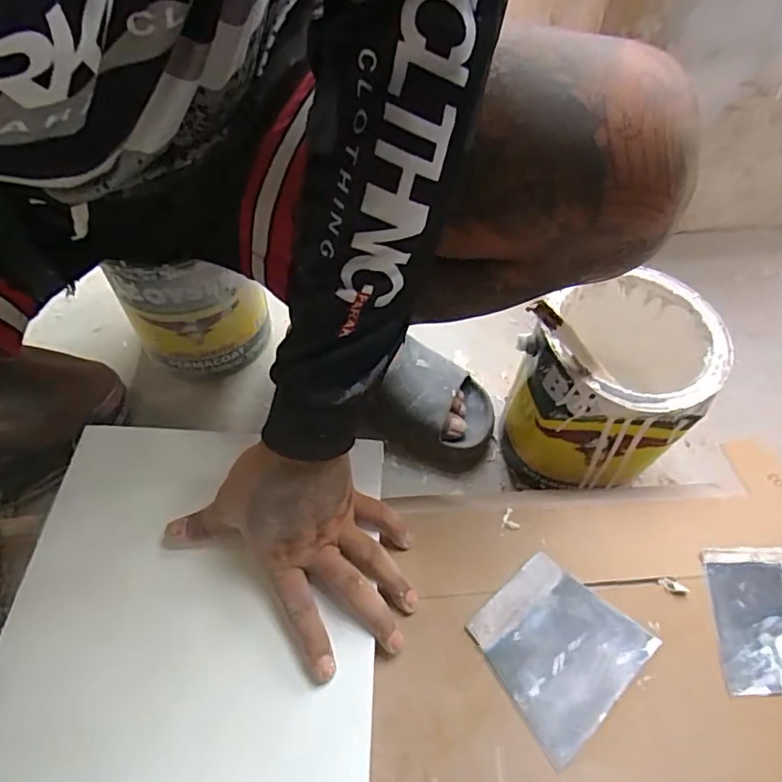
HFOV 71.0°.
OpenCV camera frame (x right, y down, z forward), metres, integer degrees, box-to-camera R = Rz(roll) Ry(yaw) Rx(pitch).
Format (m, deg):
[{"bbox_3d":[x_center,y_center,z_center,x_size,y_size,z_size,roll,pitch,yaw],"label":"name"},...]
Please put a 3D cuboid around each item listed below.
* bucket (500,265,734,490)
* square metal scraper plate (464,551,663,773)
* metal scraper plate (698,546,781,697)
[{"bbox_3d":[0.215,0.008,0.565,0.165,0.204,0.147,-25,61,-20],"label":"bucket"},{"bbox_3d":[0.117,0.181,0.391,0.107,0.007,0.099,-36,65,-22],"label":"square metal scraper plate"},{"bbox_3d":[0.287,0.167,0.408,0.106,0.006,0.102,0,56,-5],"label":"metal scraper plate"}]

